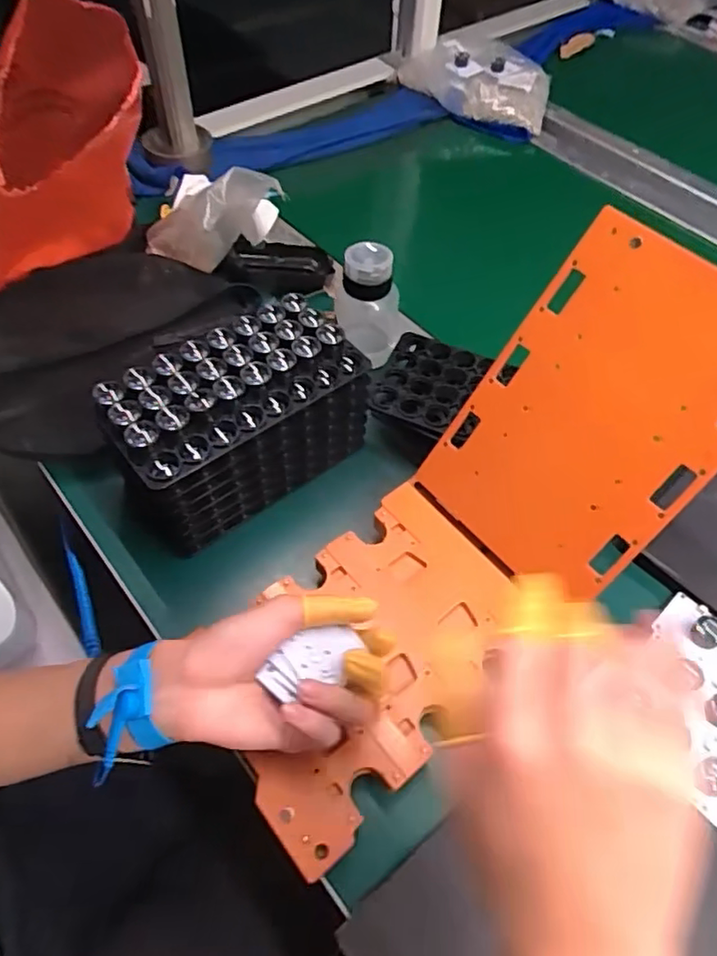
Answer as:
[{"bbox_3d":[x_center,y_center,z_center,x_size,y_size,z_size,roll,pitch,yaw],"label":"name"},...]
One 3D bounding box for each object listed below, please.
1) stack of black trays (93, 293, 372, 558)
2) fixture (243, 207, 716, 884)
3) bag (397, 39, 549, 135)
[{"bbox_3d":[-0.100,-0.044,0.495,0.204,0.115,0.101,-33,64,-22],"label":"stack of black trays"},{"bbox_3d":[0.090,0.041,0.409,0.166,0.117,0.418,41,95,20],"label":"fixture"},{"bbox_3d":[0.172,-0.601,0.929,0.233,0.056,0.168,13,57,5],"label":"bag"}]

